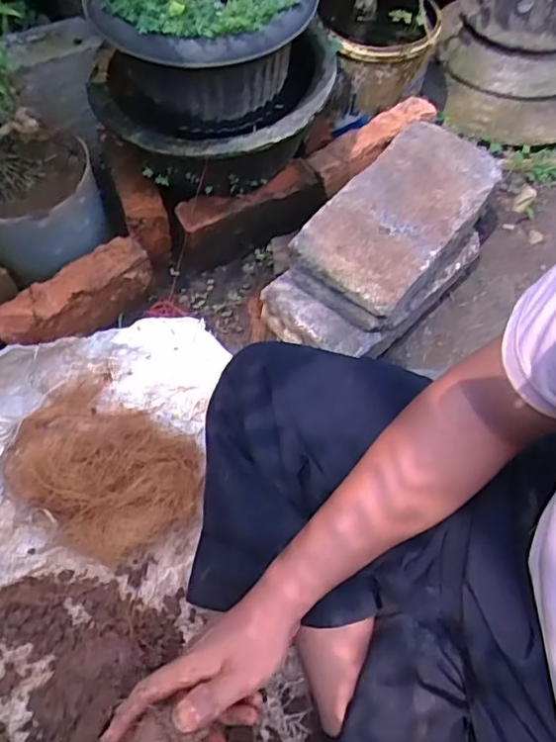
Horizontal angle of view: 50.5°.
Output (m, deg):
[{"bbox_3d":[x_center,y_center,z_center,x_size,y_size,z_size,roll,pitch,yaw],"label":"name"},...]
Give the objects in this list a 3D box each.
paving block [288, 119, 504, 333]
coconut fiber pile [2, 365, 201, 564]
[{"bbox_3d":[0.158,-0.191,0.748,0.147,0.067,0.289,36,66,16],"label":"paving block"},{"bbox_3d":[-0.190,0.102,0.655,0.220,0.069,0.180,30,64,13],"label":"coconut fiber pile"}]

